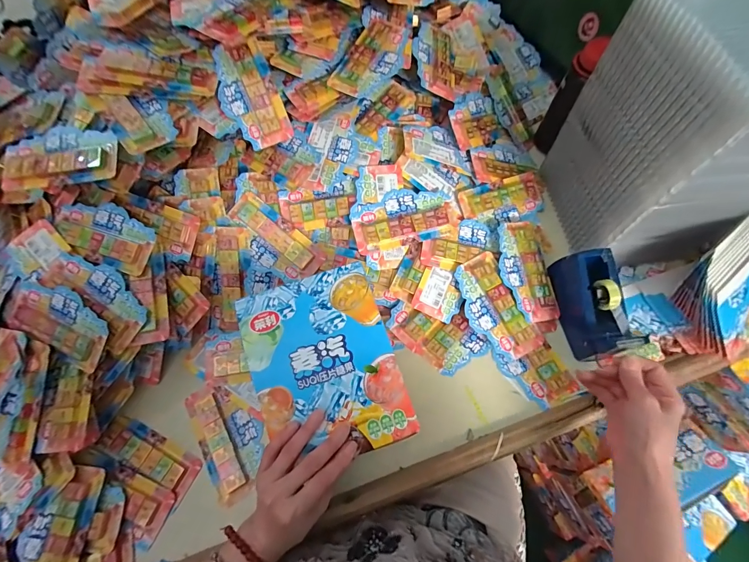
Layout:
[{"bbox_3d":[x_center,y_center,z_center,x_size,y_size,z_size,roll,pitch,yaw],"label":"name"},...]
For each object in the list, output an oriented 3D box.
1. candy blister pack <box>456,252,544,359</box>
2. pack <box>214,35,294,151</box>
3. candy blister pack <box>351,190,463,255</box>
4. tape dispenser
[{"bbox_3d":[0.163,0.037,0.457,0.074,0.014,0.145,-28,82,-11],"label":"candy blister pack"},{"bbox_3d":[-0.173,-0.255,0.462,0.074,0.012,0.137,-23,99,4],"label":"pack"},{"bbox_3d":[0.047,-0.091,0.476,0.156,0.025,0.068,-14,68,-5],"label":"candy blister pack"},{"bbox_3d":[0.281,0.028,0.435,0.043,0.083,0.130,-9,67,-3],"label":"tape dispenser"}]

